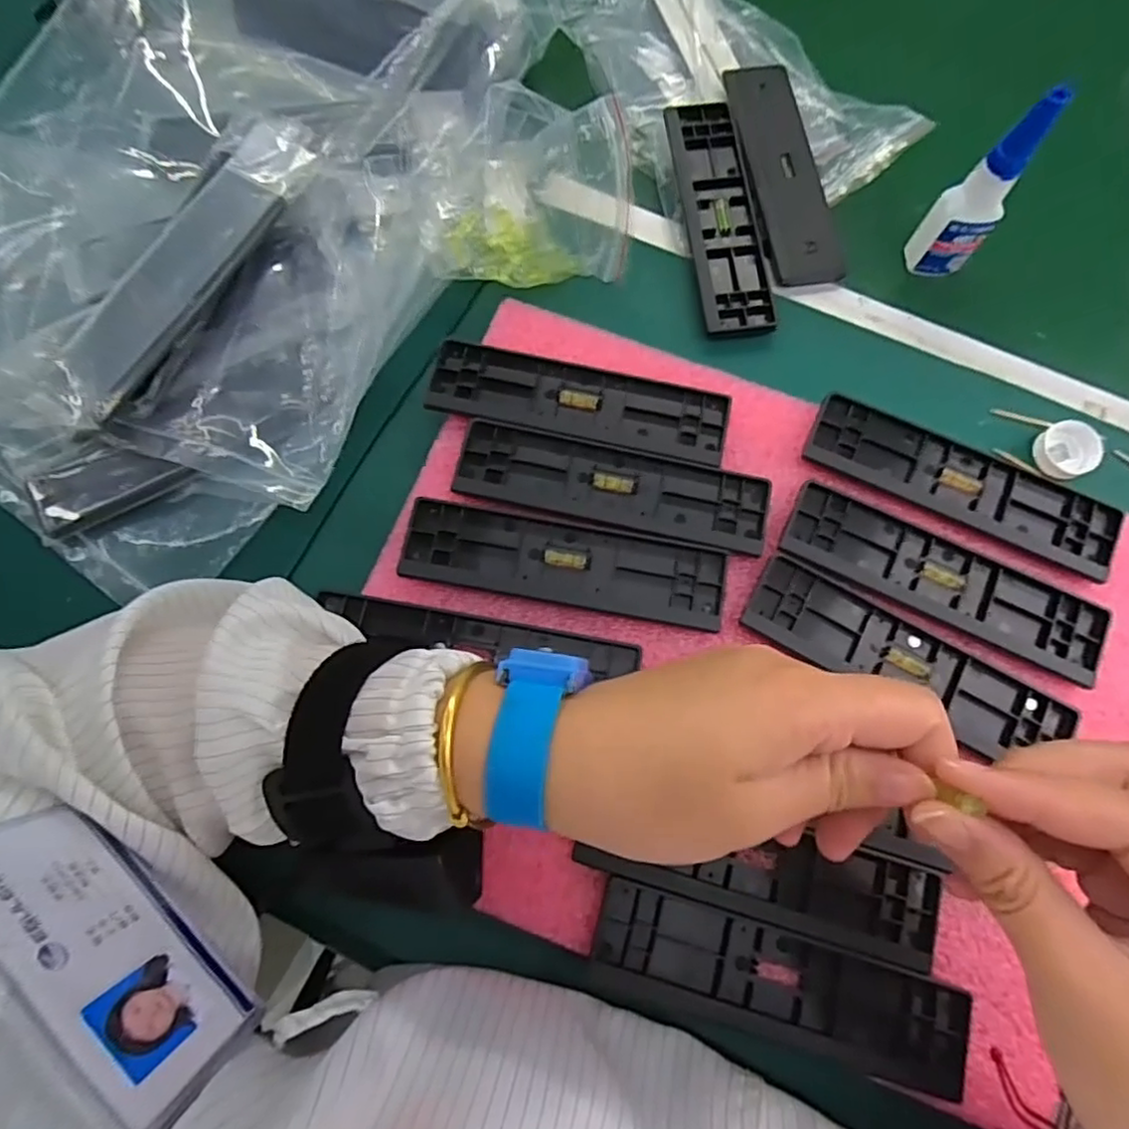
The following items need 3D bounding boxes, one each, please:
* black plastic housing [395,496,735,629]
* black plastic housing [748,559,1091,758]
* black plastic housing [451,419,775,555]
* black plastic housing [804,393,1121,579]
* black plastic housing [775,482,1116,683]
[{"bbox_3d":[0.000,-0.001,0.333,0.158,0.009,0.041,10,74,2],"label":"black plastic housing"},{"bbox_3d":[0.165,0.048,0.322,0.155,0.007,0.042,29,76,7],"label":"black plastic housing"},{"bbox_3d":[0.025,-0.041,0.343,0.159,0.004,0.042,12,74,3],"label":"black plastic housing"},{"bbox_3d":[0.206,-0.043,0.345,0.158,0.007,0.046,25,75,6],"label":"black plastic housing"},{"bbox_3d":[0.188,0.008,0.332,0.158,0.004,0.044,25,75,6],"label":"black plastic housing"}]

